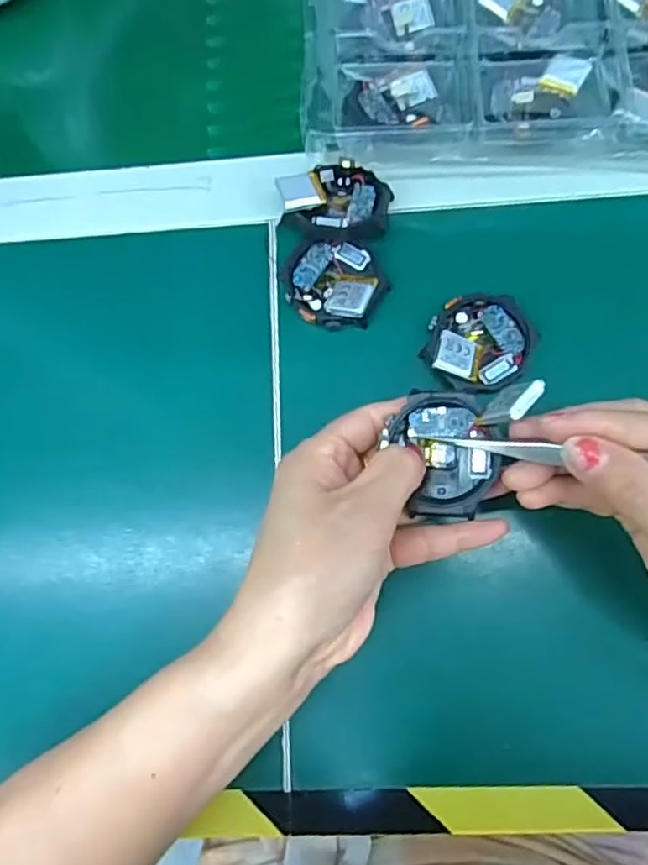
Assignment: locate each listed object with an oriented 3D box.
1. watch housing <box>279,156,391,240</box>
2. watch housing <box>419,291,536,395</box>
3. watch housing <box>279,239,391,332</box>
[{"bbox_3d":[0.006,-0.120,0.314,0.056,0.016,0.043,0,79,5],"label":"watch housing"},{"bbox_3d":[0.077,-0.044,0.300,0.052,0.017,0.049,-1,79,5],"label":"watch housing"},{"bbox_3d":[0.004,-0.077,0.309,0.052,0.018,0.046,22,81,9],"label":"watch housing"}]

